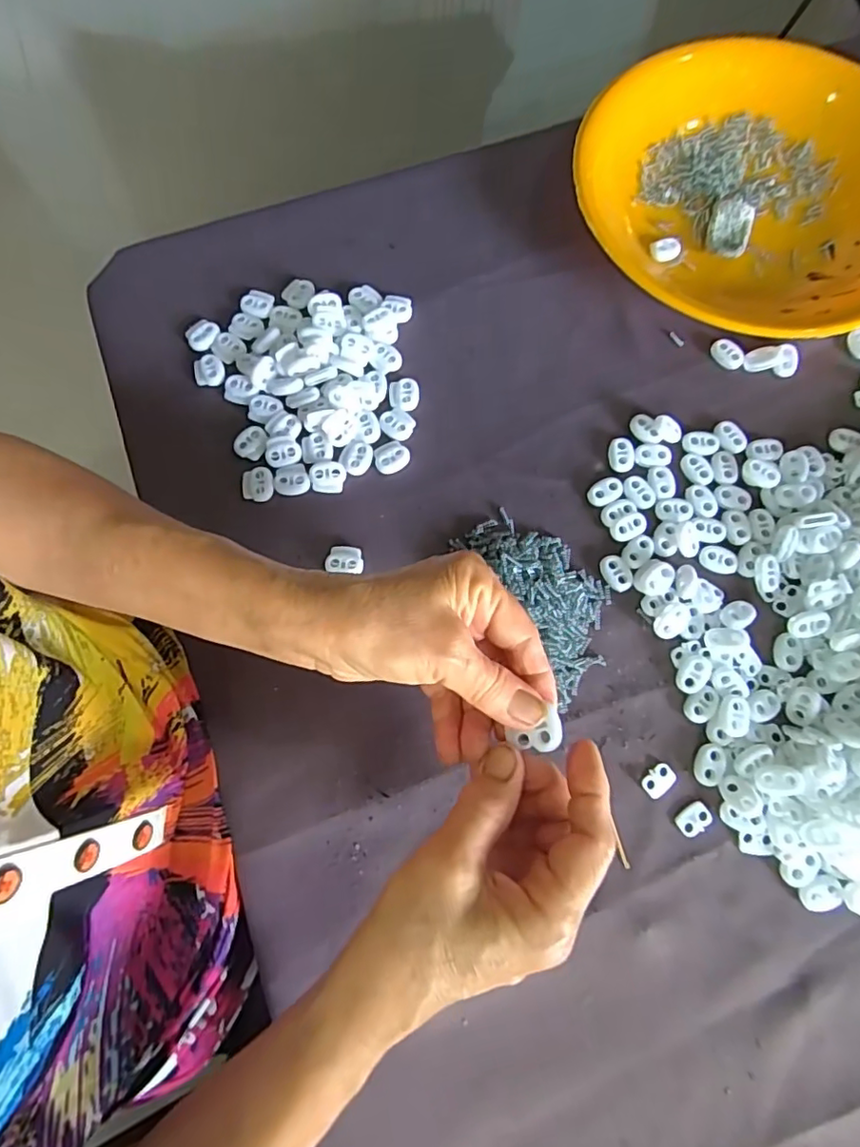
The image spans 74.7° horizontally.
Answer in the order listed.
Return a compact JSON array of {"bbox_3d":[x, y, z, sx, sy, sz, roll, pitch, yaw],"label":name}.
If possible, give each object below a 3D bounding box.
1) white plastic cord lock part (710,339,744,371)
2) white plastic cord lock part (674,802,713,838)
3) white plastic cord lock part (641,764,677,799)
[{"bbox_3d":[0.195,-0.144,0.370,0.022,0.007,0.014,30,77,7],"label":"white plastic cord lock part"},{"bbox_3d":[0.142,0.132,0.301,0.019,0.004,0.014,-34,78,-9],"label":"white plastic cord lock part"},{"bbox_3d":[0.125,0.113,0.307,0.018,0.004,0.014,-41,79,-10],"label":"white plastic cord lock part"}]

